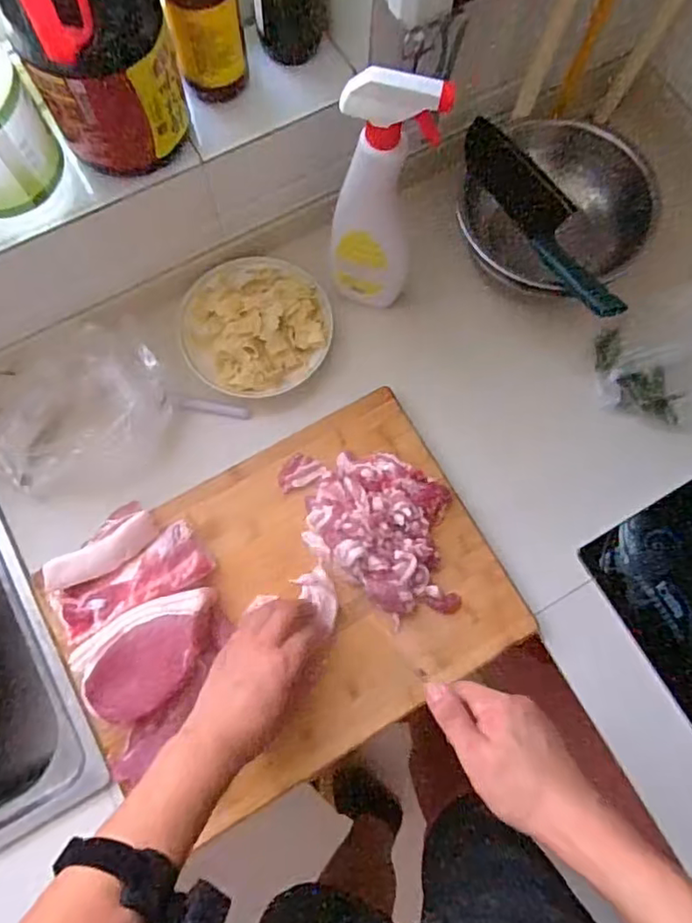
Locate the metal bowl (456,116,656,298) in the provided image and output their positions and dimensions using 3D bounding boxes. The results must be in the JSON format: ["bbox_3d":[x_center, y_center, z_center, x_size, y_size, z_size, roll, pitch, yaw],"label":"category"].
[{"bbox_3d":[0.246,-0.298,0.681,0.216,0.063,0.187,8,76,1],"label":"metal bowl"}]

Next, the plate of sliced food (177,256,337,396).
[{"bbox_3d":[-0.107,-0.167,0.691,0.173,0.060,0.172,0,76,-1],"label":"plate of sliced food"}]

